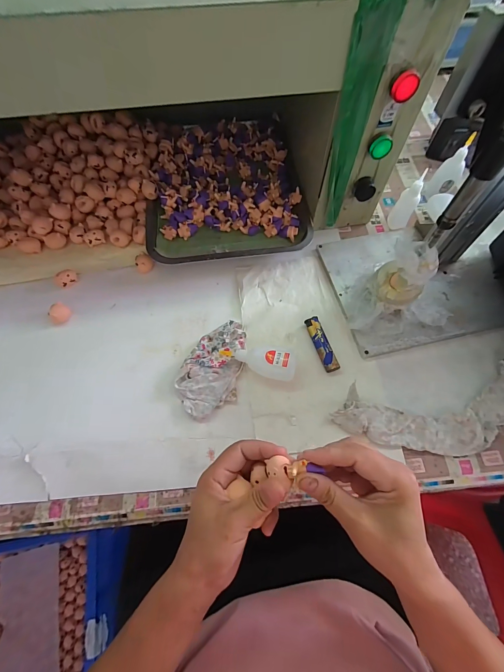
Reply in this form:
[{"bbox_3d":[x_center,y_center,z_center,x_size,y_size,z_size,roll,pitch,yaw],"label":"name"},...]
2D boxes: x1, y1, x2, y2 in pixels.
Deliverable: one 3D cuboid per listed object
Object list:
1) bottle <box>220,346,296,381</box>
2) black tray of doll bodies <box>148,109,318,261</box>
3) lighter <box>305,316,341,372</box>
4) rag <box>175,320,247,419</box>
[{"bbox_3d":[0.008,0.034,0.402,0.097,0.026,0.041,9,65,2],"label":"bottle"},{"bbox_3d":[-0.051,-0.267,0.526,0.261,0.040,0.319,-8,66,-6],"label":"black tray of doll bodies"},{"bbox_3d":[0.097,0.011,0.419,0.019,0.010,0.080,-17,67,-9],"label":"lighter"},{"bbox_3d":[-0.053,0.039,0.405,0.074,0.020,0.135,11,65,3],"label":"rag"}]

